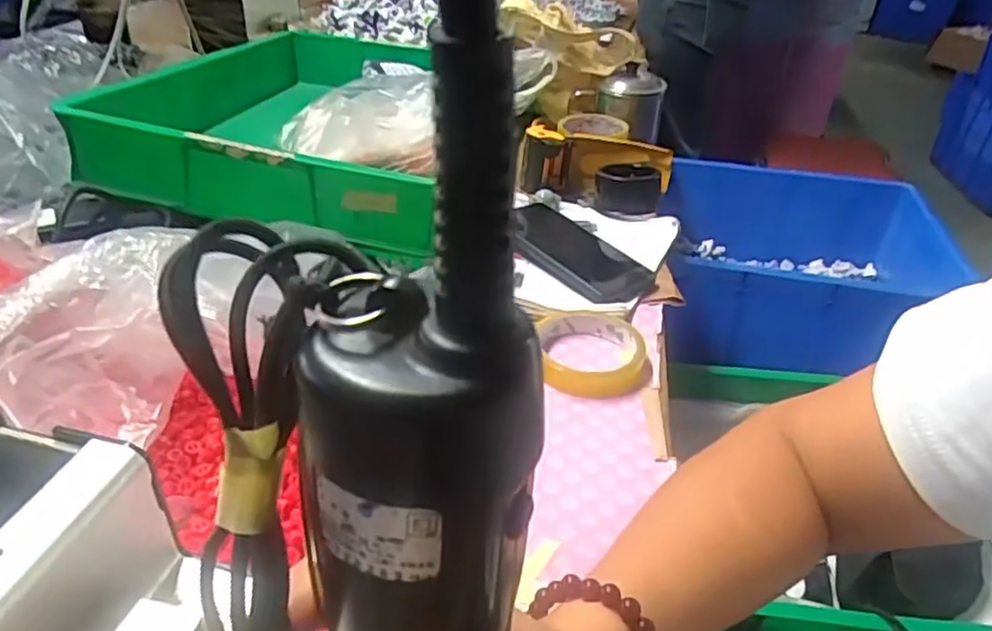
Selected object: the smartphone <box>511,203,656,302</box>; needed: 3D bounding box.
[{"bbox_3d":[0.076,-0.063,0.645,0.078,0.018,0.149,-25,53,-35],"label":"smartphone"}]

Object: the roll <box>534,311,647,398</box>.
[{"bbox_3d":[0.079,0.025,0.554,0.087,0.020,0.102,2,35,-2],"label":"roll"}]

